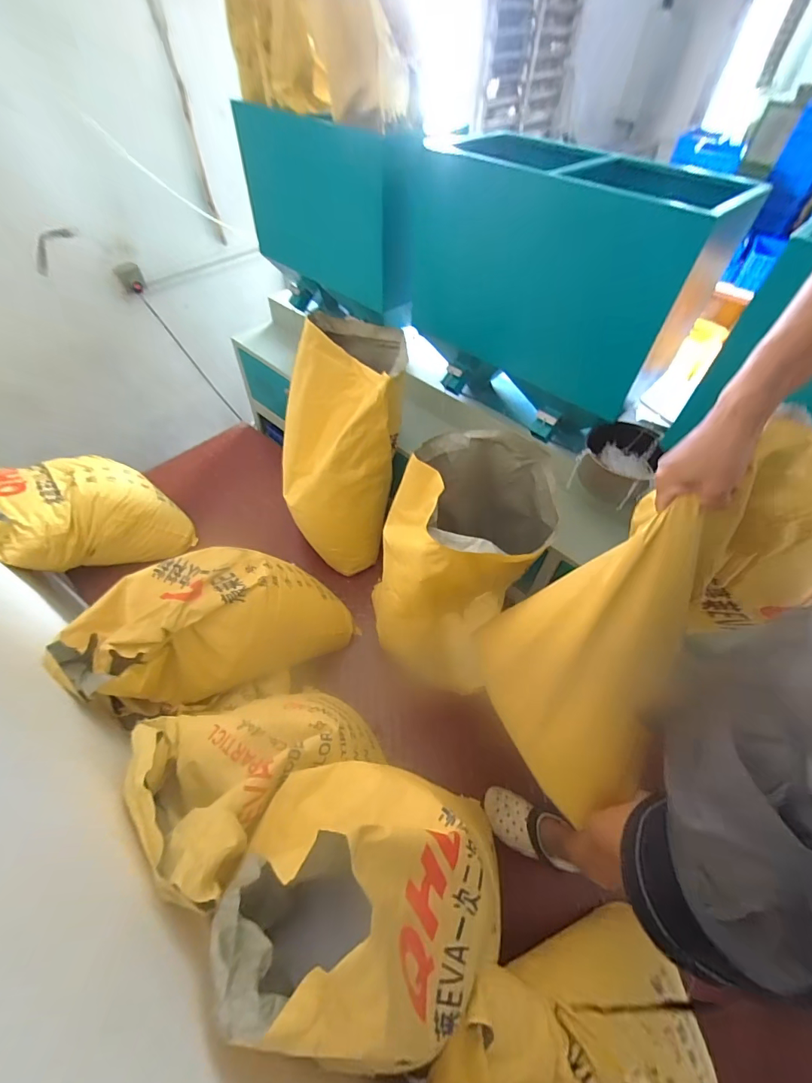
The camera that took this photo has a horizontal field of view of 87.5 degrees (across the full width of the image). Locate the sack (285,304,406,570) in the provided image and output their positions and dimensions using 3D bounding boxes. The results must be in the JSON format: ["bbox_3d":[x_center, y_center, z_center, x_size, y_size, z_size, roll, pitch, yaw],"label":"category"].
[{"bbox_3d":[-0.149,-0.242,1.269,0.329,0.731,0.283,15,22,24],"label":"sack"}]

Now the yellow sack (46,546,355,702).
[{"bbox_3d":[-0.412,0.181,1.015,0.659,0.248,0.286,1,42,-47],"label":"yellow sack"}]

